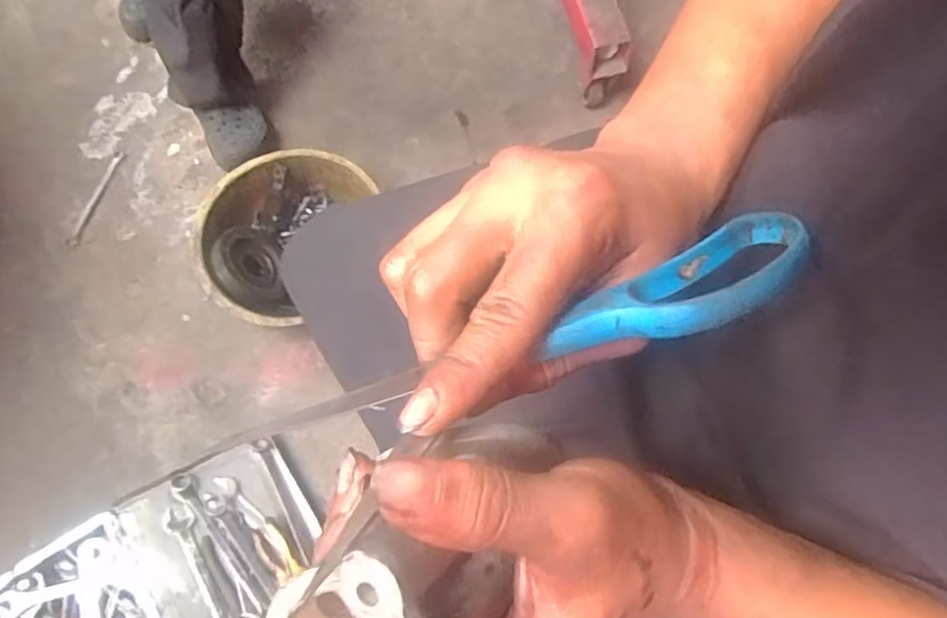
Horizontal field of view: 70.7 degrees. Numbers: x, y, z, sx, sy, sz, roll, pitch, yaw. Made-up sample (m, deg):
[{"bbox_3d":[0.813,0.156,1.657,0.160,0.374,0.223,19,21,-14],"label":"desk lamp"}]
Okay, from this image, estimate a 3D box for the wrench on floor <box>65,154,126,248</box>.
[{"bbox_3d":[-0.714,-0.211,1.262,0.023,0.004,0.206,18,73,3],"label":"wrench on floor"}]

